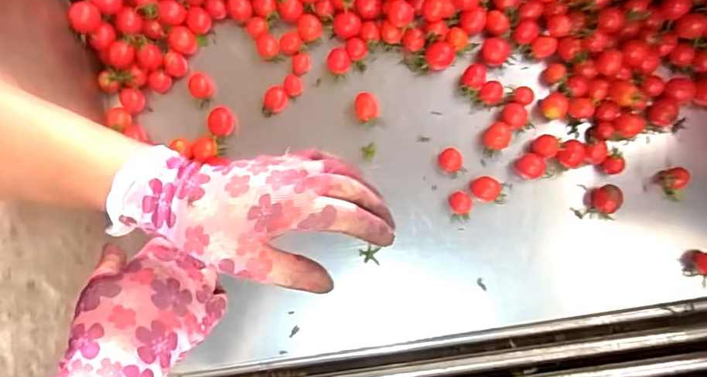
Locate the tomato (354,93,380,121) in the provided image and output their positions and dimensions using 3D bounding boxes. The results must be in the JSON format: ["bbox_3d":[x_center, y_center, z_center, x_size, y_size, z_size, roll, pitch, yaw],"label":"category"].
[{"bbox_3d":[0.016,-0.091,0.573,0.028,0.023,0.027,0,79,1],"label":"tomato"}]

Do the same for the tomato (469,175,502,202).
[{"bbox_3d":[0.147,0.003,0.568,0.031,0.028,0.028,36,82,8],"label":"tomato"}]

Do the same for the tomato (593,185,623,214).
[{"bbox_3d":[0.282,0.013,0.564,0.028,0.025,0.030,0,79,1],"label":"tomato"}]

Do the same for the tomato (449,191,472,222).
[{"bbox_3d":[0.121,0.021,0.568,0.022,0.022,0.032,-12,79,-1],"label":"tomato"}]

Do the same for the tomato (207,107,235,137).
[{"bbox_3d":[-0.148,-0.073,0.574,0.030,0.031,0.028,0,79,1],"label":"tomato"}]

